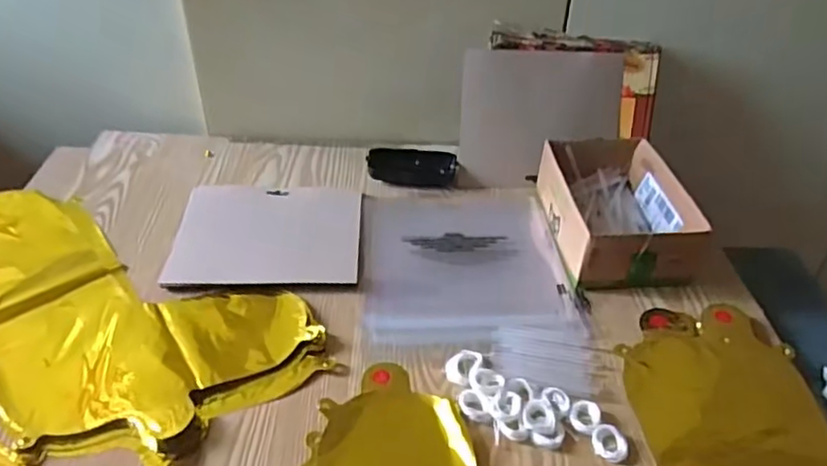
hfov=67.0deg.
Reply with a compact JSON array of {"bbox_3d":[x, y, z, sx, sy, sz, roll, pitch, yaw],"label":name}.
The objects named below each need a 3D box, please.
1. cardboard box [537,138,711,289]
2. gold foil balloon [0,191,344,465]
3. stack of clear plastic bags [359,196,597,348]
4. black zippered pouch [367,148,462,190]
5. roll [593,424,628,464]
[{"bbox_3d":[0.218,-0.028,0.678,0.133,0.062,0.196,-1,38,-4],"label":"cardboard box"},{"bbox_3d":[-0.296,0.054,0.602,0.235,0.015,0.417,-29,48,-34],"label":"gold foil balloon"},{"bbox_3d":[0.054,0.026,0.657,0.207,0.007,0.227,-1,38,-4],"label":"stack of clear plastic bags"},{"bbox_3d":[-0.001,-0.084,0.794,0.110,0.026,0.045,2,38,0],"label":"black zippered pouch"},{"bbox_3d":[0.152,0.163,0.484,0.026,0.006,0.028,1,38,-1],"label":"roll"}]

